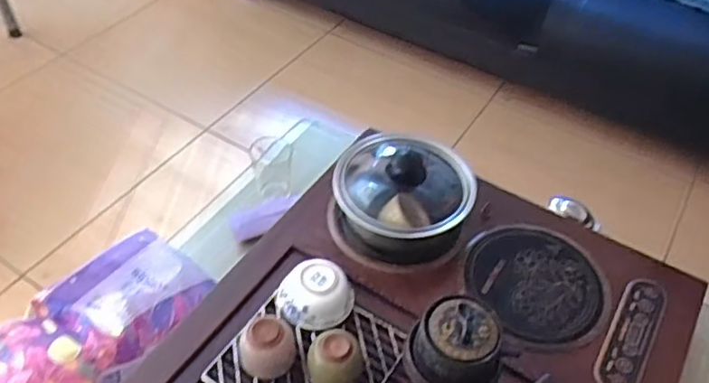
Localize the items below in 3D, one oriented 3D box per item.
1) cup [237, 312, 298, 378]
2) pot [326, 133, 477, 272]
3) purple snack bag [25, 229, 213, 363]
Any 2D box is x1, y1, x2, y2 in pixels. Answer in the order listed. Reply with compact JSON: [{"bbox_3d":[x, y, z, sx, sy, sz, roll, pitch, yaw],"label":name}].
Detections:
[{"bbox_3d":[-0.103,0.182,0.732,0.069,0.067,0.065,2,48,-2],"label":"cup"},{"bbox_3d":[0.069,0.007,0.870,0.185,0.117,0.169,2,48,-2],"label":"pot"},{"bbox_3d":[-0.295,0.135,0.813,0.145,0.057,0.196,32,54,24],"label":"purple snack bag"}]

